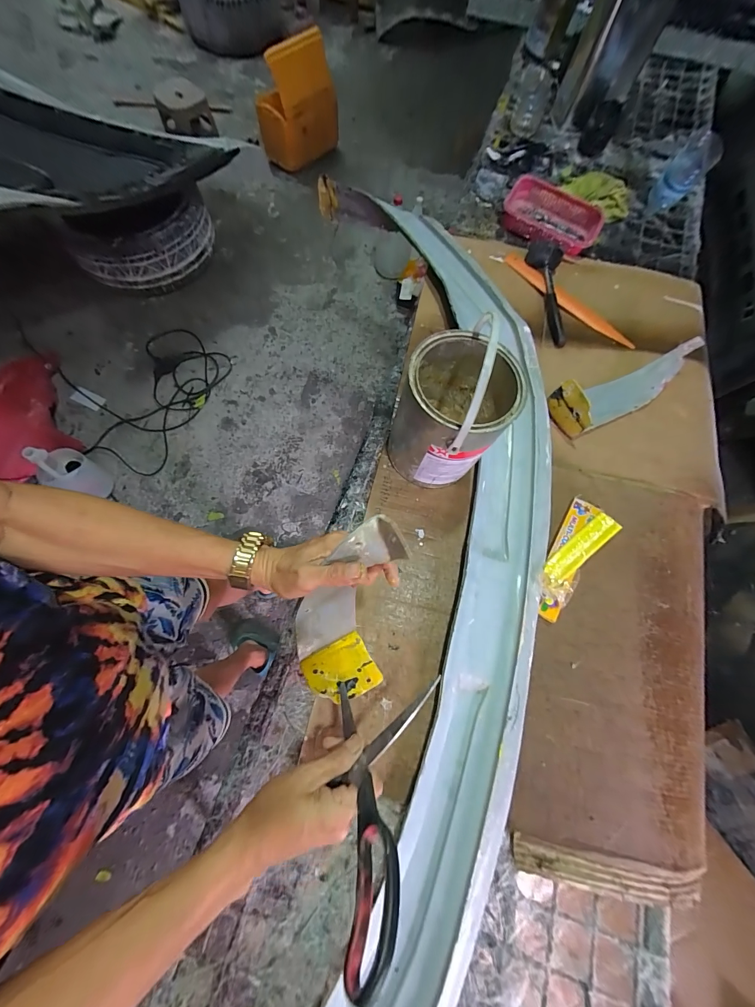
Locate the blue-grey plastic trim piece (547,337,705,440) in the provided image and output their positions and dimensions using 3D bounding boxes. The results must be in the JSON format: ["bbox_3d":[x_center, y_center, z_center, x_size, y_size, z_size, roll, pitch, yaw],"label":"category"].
[{"bbox_3d":[0.493,-0.229,0.672,0.305,0.072,0.089,-21,73,-10],"label":"blue-grey plastic trim piece"}]

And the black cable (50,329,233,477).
[{"bbox_3d":[-0.943,-0.451,1.468,0.669,0.041,0.656,0,73,-1],"label":"black cable"}]

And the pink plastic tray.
[{"bbox_3d":[0.427,-0.706,0.842,0.239,0.049,0.172,34,75,7],"label":"pink plastic tray"}]

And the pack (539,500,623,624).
[{"bbox_3d":[0.329,0.092,0.571,0.074,0.019,0.221,29,70,21],"label":"pack"}]

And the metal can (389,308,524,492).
[{"bbox_3d":[0.117,-0.145,0.518,0.155,0.265,0.169,1,70,-2],"label":"metal can"}]

